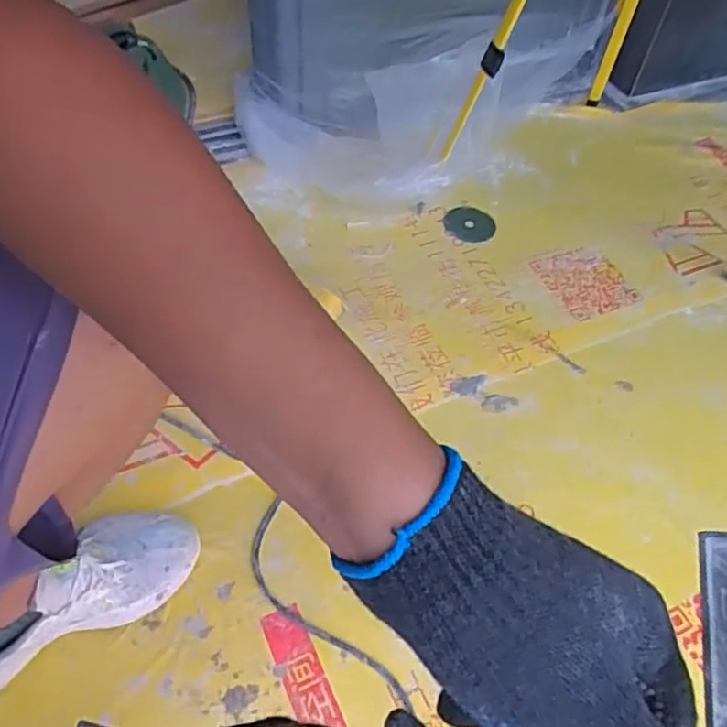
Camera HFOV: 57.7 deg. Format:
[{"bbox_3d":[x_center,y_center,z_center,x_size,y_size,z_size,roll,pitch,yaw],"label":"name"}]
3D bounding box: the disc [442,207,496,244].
[{"bbox_3d":[0.188,-0.245,1.172,0.089,0.007,0.082,2,59,-3],"label":"disc"}]

